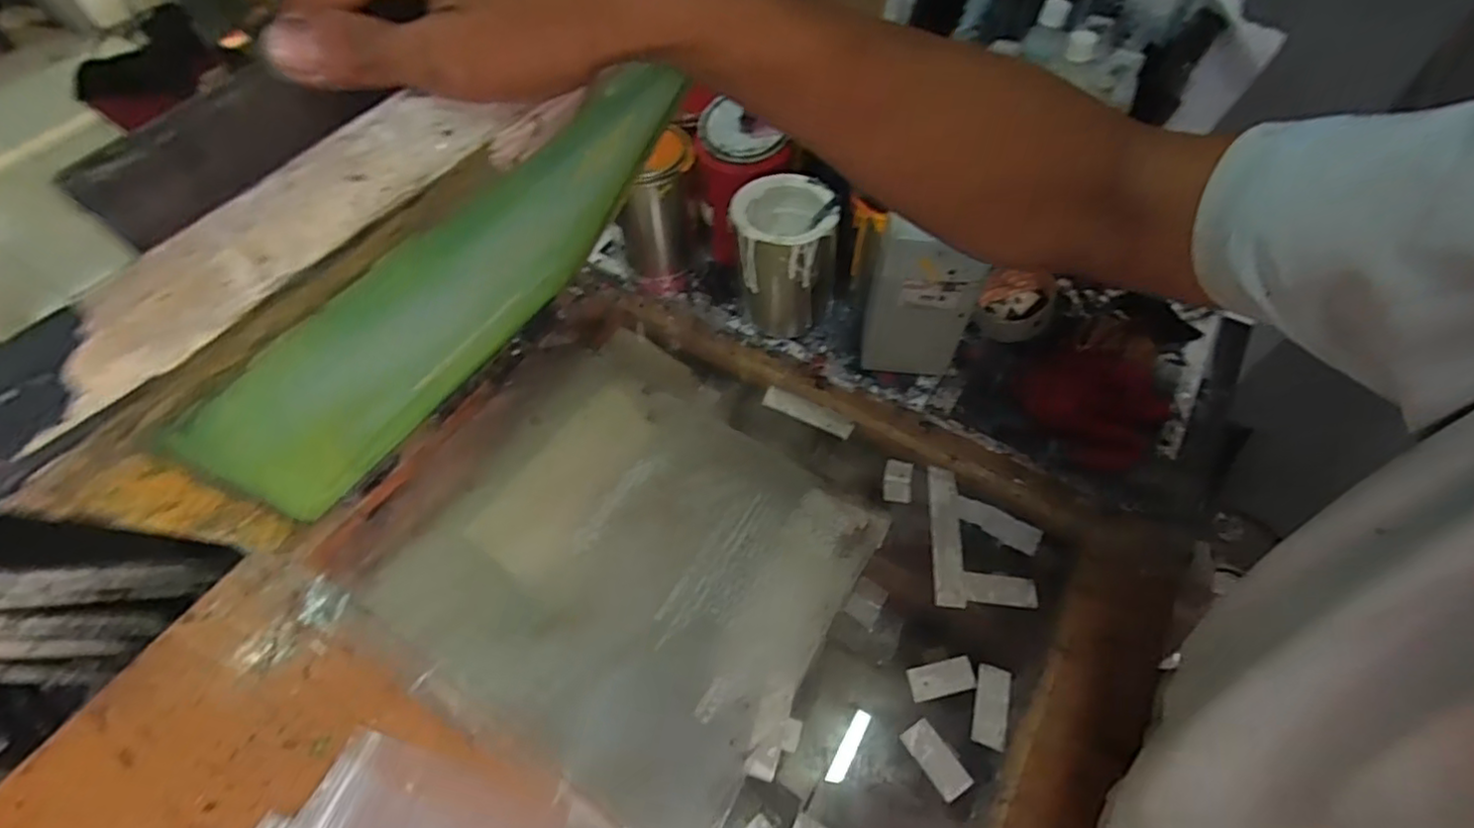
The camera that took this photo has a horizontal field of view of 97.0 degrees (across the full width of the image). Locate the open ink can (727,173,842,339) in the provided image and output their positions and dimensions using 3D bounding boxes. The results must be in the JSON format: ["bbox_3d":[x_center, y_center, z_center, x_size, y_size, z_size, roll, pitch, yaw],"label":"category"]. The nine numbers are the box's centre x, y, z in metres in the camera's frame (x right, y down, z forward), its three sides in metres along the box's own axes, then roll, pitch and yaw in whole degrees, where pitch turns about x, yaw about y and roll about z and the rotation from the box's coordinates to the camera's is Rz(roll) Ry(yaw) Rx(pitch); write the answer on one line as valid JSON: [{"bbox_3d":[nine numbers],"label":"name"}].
[{"bbox_3d":[0.054,-0.178,0.740,0.110,0.150,0.112,-1,57,1],"label":"open ink can"}]

